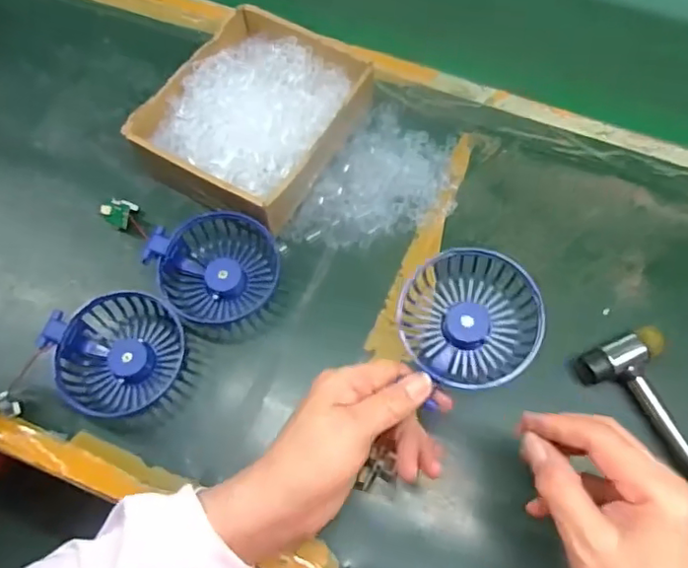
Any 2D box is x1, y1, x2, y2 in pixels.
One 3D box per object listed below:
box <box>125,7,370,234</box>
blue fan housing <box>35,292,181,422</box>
[{"bbox_3d":[-0.076,-0.138,0.495,0.148,0.058,0.176,33,71,12],"label":"box"},{"bbox_3d":[-0.164,0.052,0.422,0.094,0.031,0.086,-24,71,-10],"label":"blue fan housing"}]

